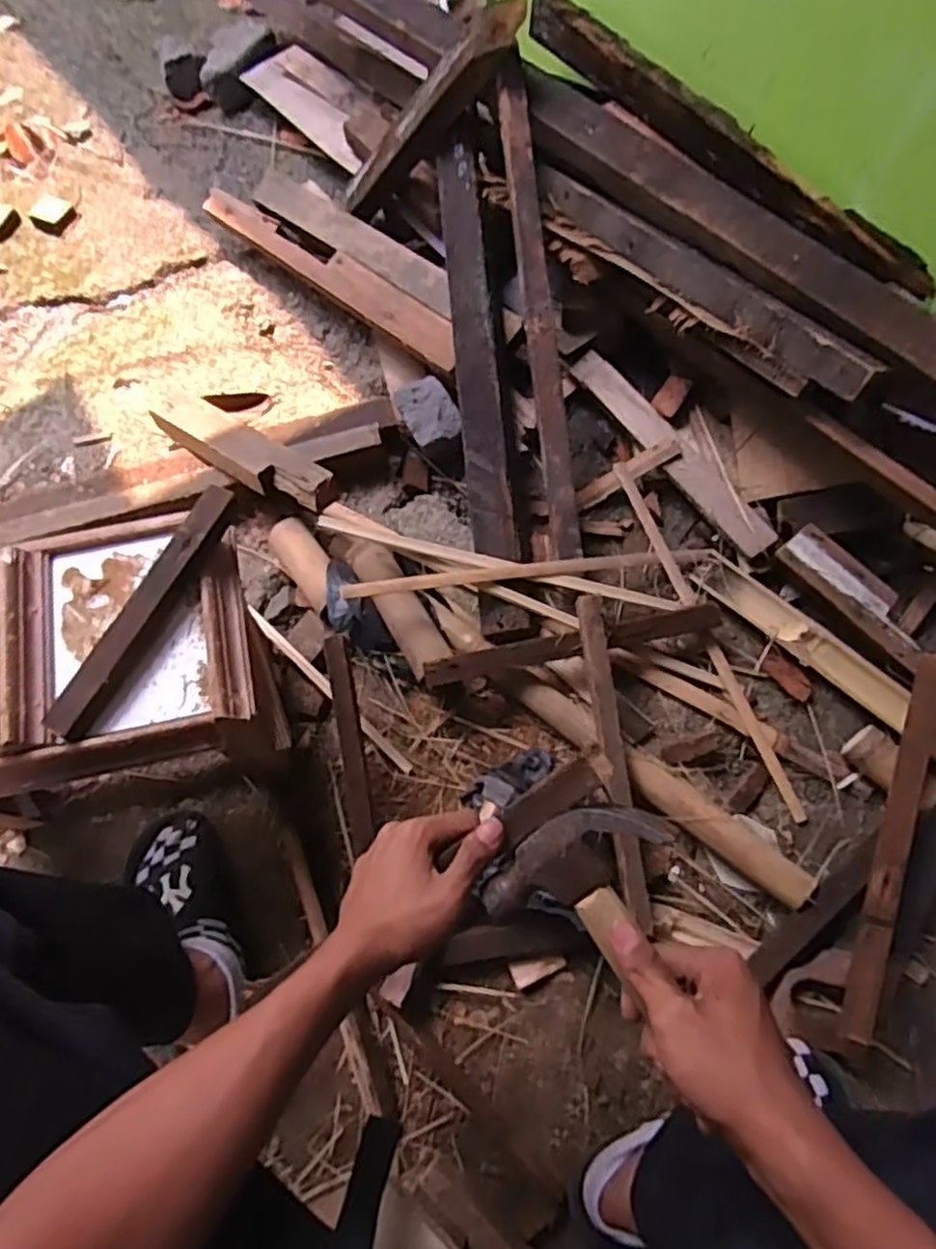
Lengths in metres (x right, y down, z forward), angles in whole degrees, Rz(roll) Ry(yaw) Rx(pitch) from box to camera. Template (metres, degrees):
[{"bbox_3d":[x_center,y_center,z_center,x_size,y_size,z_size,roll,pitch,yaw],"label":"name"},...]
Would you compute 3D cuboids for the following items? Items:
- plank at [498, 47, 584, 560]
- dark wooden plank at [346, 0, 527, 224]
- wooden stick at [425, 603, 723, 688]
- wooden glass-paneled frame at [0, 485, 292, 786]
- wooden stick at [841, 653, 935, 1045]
[{"bbox_3d":[0.093,-0.406,0.938,0.048,0.062,0.646,-6,87,0],"label":"plank"},{"bbox_3d":[-0.059,-0.716,1.019,0.058,0.387,0.059,28,63,-31],"label":"dark wooden plank"},{"bbox_3d":[0.128,0.021,0.826,0.355,0.031,0.030,-13,67,-2],"label":"wooden stick"},{"bbox_3d":[-0.382,0.027,0.620,0.389,0.058,0.231,-9,67,0],"label":"wooden glass-paneled frame"},{"bbox_3d":[0.430,0.206,0.719,0.013,0.034,0.395,36,68,-30],"label":"wooden stick"}]

